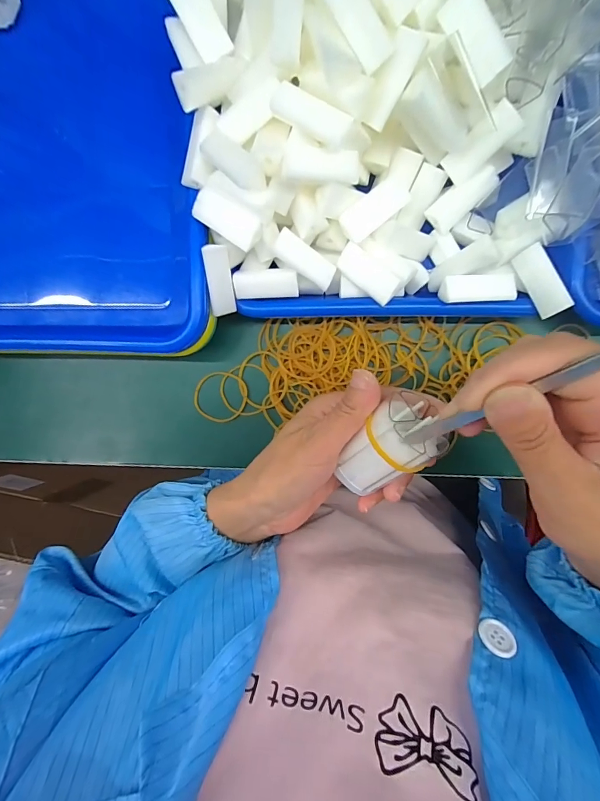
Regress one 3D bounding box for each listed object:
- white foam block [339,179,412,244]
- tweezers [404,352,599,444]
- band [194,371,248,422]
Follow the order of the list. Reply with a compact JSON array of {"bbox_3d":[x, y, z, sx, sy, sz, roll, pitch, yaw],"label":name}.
[{"bbox_3d":[0.048,-0.123,0.250,0.044,0.010,0.020,-38,89,9],"label":"white foam block"},{"bbox_3d":[0.096,-0.006,0.153,0.132,0.005,0.008,-34,89,44],"label":"tweezers"},{"bbox_3d":[-0.064,-0.002,0.317,0.040,0.004,0.042,1,94,8],"label":"band"}]

